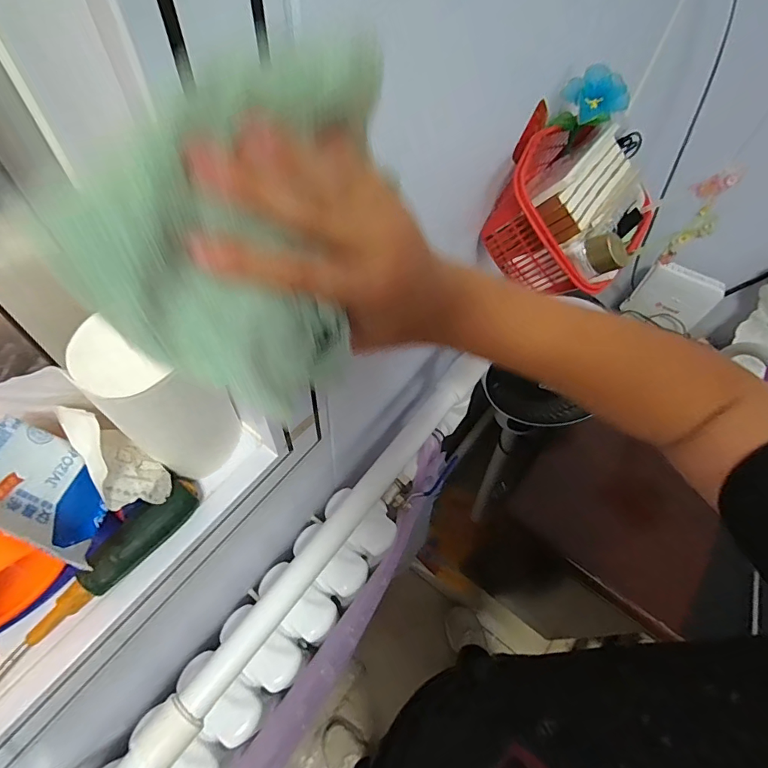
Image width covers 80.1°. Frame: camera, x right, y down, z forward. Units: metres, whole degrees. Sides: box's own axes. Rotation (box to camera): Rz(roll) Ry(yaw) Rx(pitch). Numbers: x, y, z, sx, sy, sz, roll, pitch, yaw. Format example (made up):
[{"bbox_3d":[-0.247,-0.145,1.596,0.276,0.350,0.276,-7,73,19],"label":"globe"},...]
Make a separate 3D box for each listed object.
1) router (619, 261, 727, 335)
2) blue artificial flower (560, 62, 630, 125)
[{"bbox_3d":[0.574,-0.171,0.910,0.138,0.128,0.032,24,60,12],"label":"router"},{"bbox_3d":[0.216,-0.291,0.467,0.070,0.051,0.035,-8,59,-8],"label":"blue artificial flower"}]

